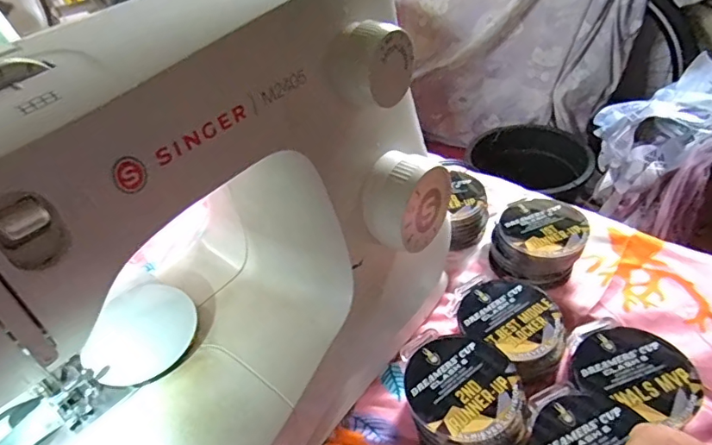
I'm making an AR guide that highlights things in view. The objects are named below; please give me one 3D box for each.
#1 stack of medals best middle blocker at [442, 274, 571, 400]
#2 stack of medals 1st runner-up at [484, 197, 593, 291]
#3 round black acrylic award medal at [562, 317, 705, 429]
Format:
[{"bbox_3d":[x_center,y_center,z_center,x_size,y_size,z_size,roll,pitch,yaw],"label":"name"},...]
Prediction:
[{"bbox_3d":[0.119,0.082,0.382,0.069,0.034,0.092,-33,49,-27],"label":"stack of medals best middle blocker"},{"bbox_3d":[0.164,0.015,0.449,0.078,0.049,0.072,16,46,22],"label":"stack of medals 1st runner-up"},{"bbox_3d":[0.184,0.098,0.333,0.074,0.009,0.080,-9,41,2],"label":"round black acrylic award medal"}]

